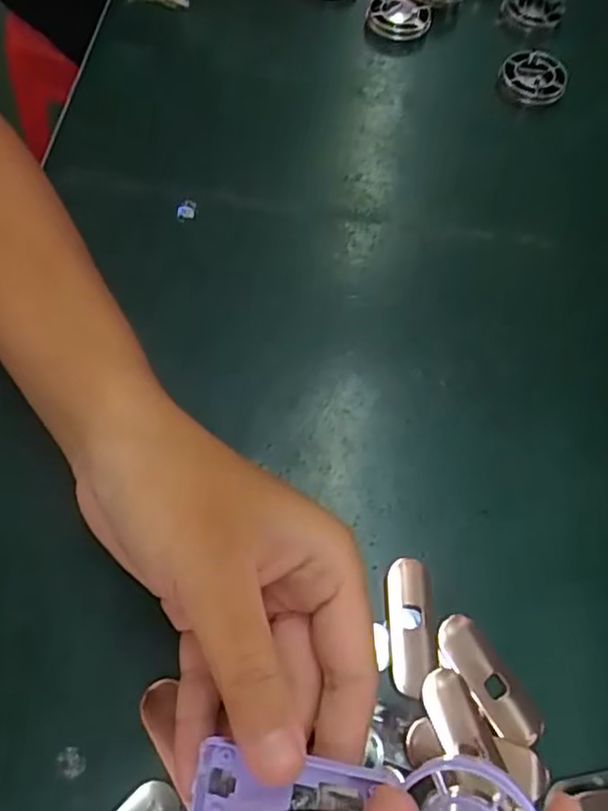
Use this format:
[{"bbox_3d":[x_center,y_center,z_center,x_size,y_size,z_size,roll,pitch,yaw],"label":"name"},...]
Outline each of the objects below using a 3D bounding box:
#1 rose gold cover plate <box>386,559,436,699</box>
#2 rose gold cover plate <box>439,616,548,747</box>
[{"bbox_3d":[0.042,0.086,0.246,0.018,0.008,0.049,2,65,-3],"label":"rose gold cover plate"},{"bbox_3d":[0.070,0.104,0.238,0.018,0.004,0.049,-30,70,-16],"label":"rose gold cover plate"}]

